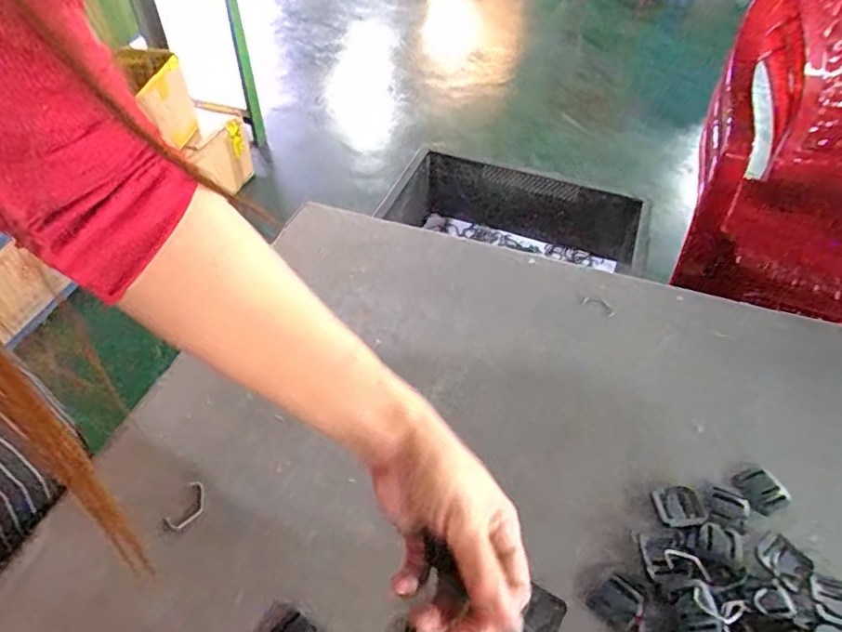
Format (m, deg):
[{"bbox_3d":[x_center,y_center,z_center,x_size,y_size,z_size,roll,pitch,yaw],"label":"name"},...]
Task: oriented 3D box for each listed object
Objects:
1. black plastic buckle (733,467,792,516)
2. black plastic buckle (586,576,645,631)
[{"bbox_3d":[0.256,0.131,0.437,0.032,0.004,0.033,-19,49,-18],"label":"black plastic buckle"},{"bbox_3d":[0.128,0.187,0.379,0.029,0.004,0.029,32,54,27],"label":"black plastic buckle"}]

